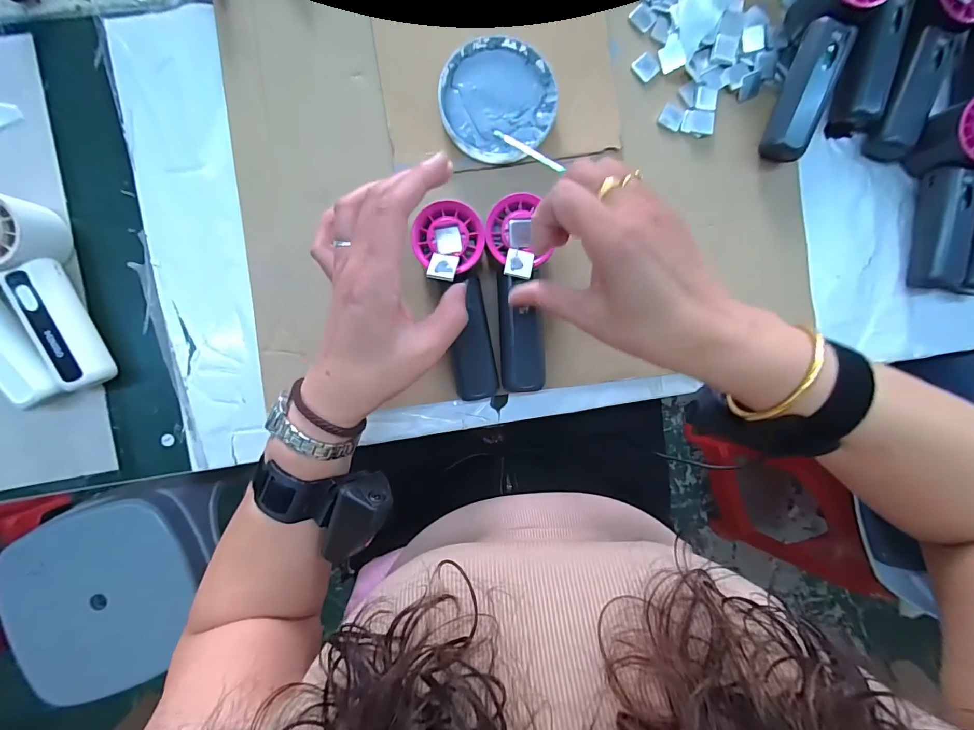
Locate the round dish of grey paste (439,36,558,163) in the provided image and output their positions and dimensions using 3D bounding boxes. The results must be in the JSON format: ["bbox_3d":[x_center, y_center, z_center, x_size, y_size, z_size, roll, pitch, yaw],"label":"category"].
[{"bbox_3d":[0.010,-0.228,0.362,0.096,0.015,0.101,0,91,-3],"label":"round dish of grey paste"}]

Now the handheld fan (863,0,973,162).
[{"bbox_3d":[0.385,-0.264,0.357,0.069,0.042,0.160,16,104,-3],"label":"handheld fan"}]

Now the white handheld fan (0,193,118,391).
[{"bbox_3d":[-0.358,-0.052,0.329,0.049,0.056,0.147,-17,92,-2],"label":"white handheld fan"}]

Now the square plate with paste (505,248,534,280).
[{"bbox_3d":[0.025,-0.078,0.321,0.021,0.004,0.021,10,88,-4],"label":"square plate with paste"}]

